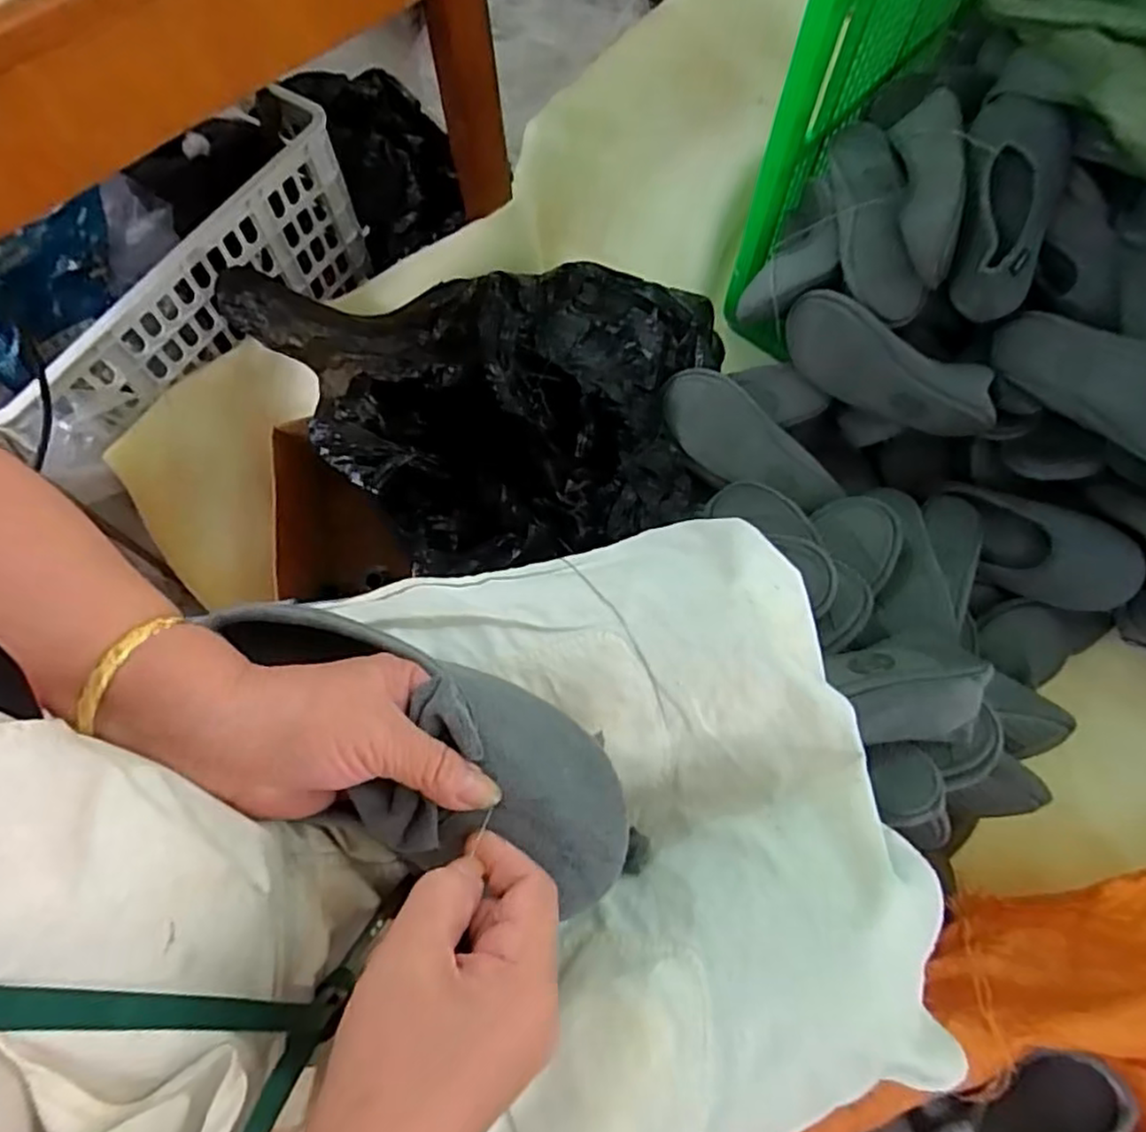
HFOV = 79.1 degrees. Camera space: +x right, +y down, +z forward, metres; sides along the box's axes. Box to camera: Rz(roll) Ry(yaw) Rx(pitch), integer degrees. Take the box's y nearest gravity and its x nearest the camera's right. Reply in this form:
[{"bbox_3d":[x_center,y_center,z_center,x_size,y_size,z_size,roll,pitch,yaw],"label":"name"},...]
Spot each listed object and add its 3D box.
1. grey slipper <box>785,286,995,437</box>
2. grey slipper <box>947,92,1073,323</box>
[{"bbox_3d":[0.338,-0.210,0.752,0.234,0.091,0.062,27,72,10],"label":"grey slipper"},{"bbox_3d":[0.444,-0.372,0.716,0.106,0.069,0.233,19,71,7],"label":"grey slipper"}]

